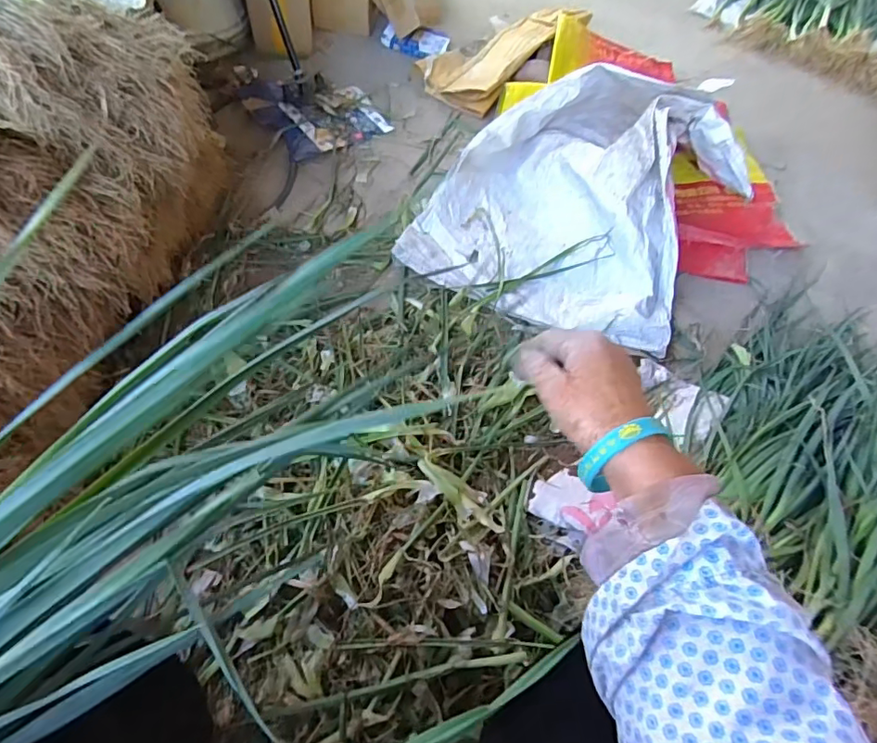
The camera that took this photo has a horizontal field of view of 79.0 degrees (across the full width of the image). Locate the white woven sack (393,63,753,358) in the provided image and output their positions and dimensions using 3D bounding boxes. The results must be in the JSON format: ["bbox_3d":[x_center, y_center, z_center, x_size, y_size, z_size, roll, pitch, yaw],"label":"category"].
[{"bbox_3d":[0.294,-0.375,1.070,0.561,0.176,0.606,25,60,12],"label":"white woven sack"}]

